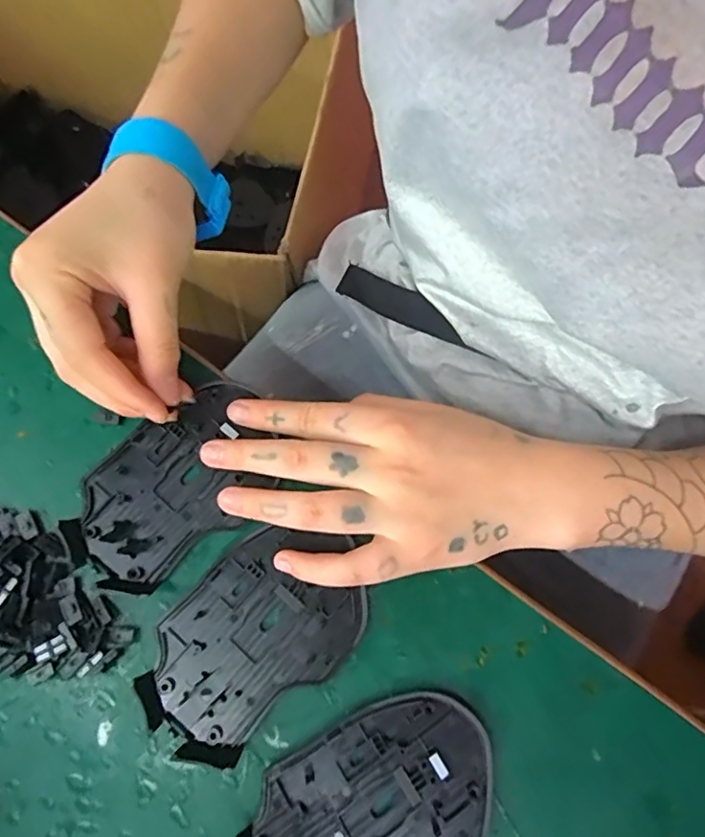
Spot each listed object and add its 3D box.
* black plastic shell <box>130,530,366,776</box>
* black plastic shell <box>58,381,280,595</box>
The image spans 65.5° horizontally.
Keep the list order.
[{"bbox_3d":[-0.047,0.100,0.257,0.106,0.012,0.071,-38,78,-10],"label":"black plastic shell"},{"bbox_3d":[-0.089,0.033,0.275,0.107,0.010,0.069,-38,78,-10],"label":"black plastic shell"}]

